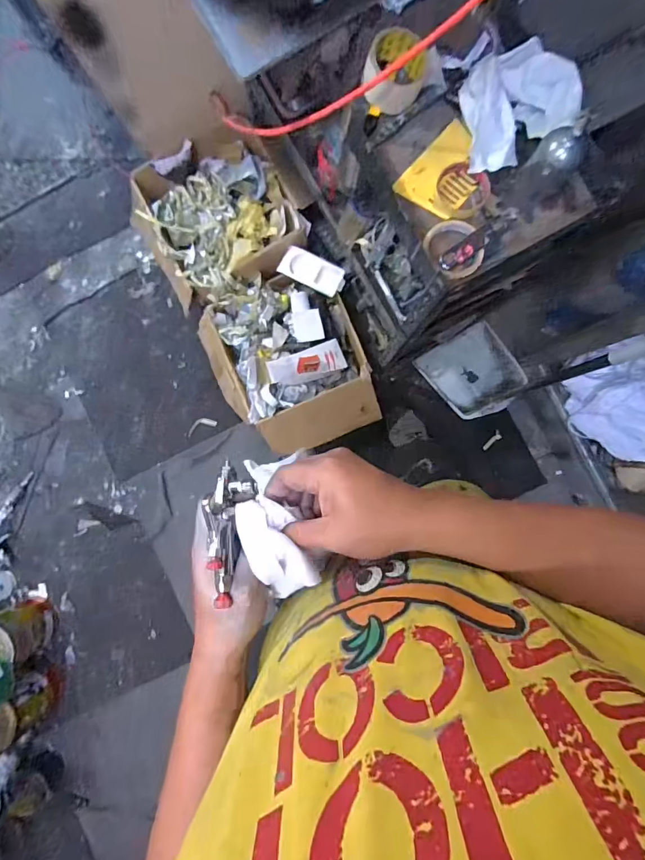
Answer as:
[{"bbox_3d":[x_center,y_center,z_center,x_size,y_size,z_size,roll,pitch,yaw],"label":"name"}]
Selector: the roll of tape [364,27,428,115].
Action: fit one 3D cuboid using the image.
[{"bbox_3d":[0.111,-0.538,0.636,0.084,0.073,0.090,0,89,2],"label":"roll of tape"}]

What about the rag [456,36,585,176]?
[{"bbox_3d":[0.294,-0.494,0.635,0.149,0.057,0.168,-9,89,2],"label":"rag"}]

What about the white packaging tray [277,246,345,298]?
[{"bbox_3d":[-0.026,-0.420,1.118,0.170,0.018,0.081,28,90,2],"label":"white packaging tray"}]

